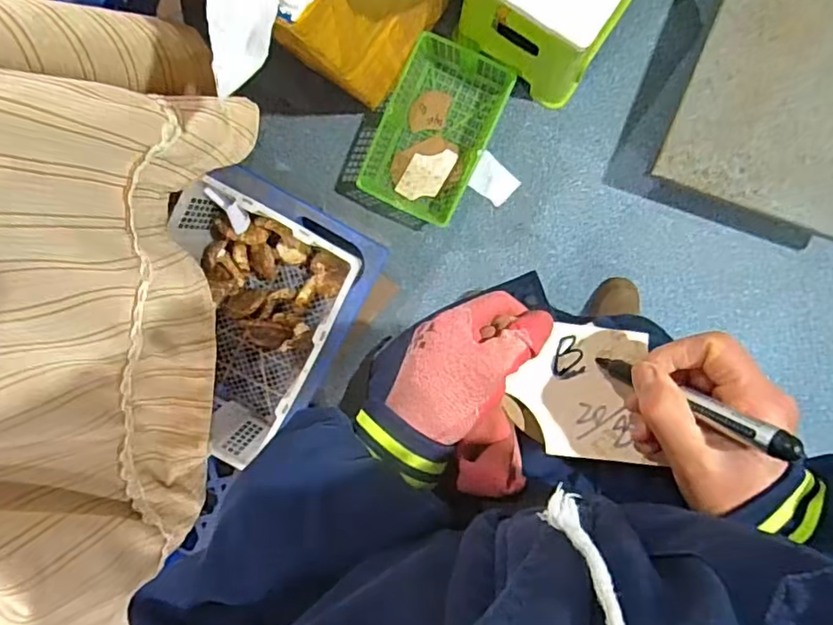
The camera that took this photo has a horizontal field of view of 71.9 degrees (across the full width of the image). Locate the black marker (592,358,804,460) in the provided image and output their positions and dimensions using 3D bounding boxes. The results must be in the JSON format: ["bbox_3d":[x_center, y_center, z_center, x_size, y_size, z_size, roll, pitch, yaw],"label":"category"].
[{"bbox_3d":[0.151,0.050,0.324,0.017,0.127,0.012,8,100,-25],"label":"black marker"}]

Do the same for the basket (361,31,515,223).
[{"bbox_3d":[0.039,-0.380,1.222,0.218,0.087,0.342,26,100,1],"label":"basket"}]

